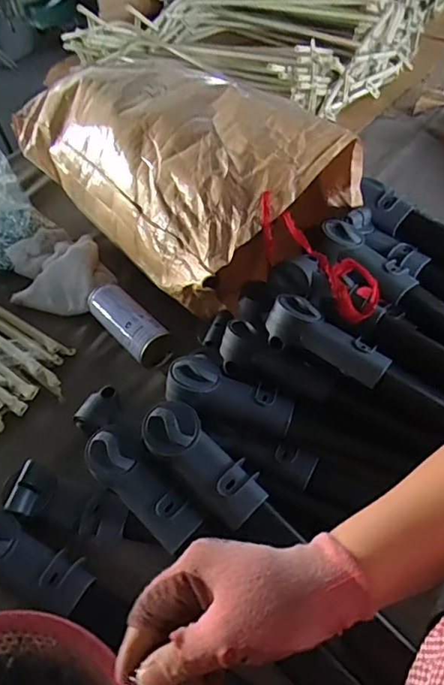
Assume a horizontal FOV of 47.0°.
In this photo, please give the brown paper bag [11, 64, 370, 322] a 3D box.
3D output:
[{"bbox_3d":[-0.099,-0.335,0.901,0.323,0.195,0.635,-34,55,-22],"label":"brown paper bag"}]

